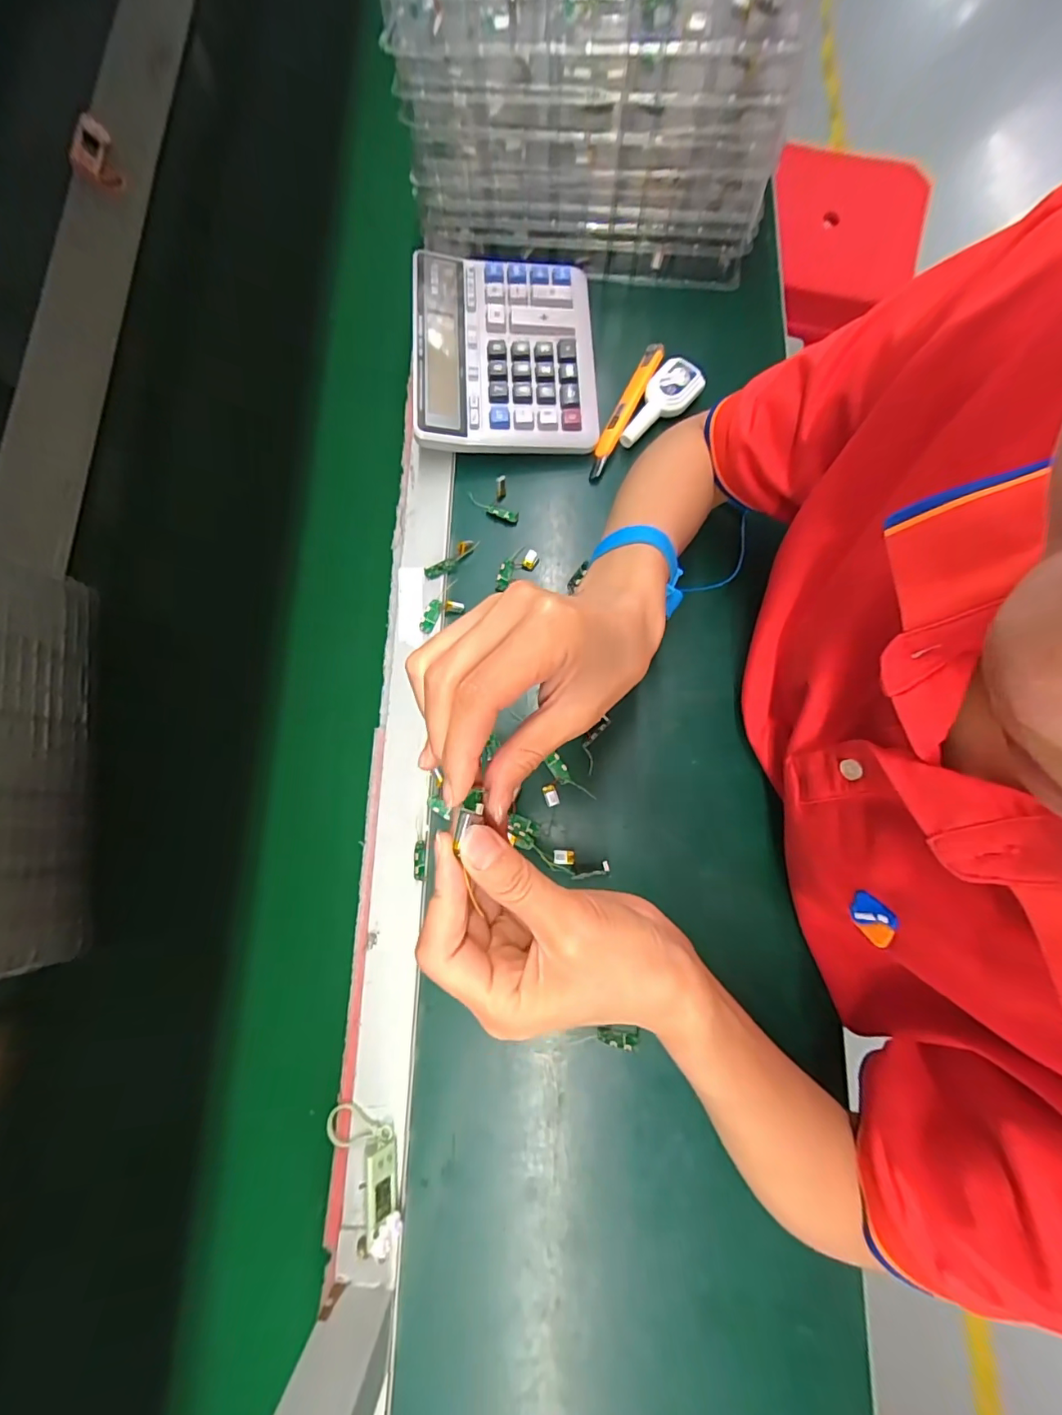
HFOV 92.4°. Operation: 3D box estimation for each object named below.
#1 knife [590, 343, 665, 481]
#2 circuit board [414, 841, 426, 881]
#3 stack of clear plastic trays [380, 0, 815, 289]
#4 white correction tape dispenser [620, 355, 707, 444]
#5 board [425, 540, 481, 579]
[{"bbox_3d":[0.083,-0.263,0.452,0.017,0.019,0.134,26,80,6],"label":"knife"},{"bbox_3d":[-0.085,0.116,0.385,0.009,0.004,0.028,1,78,1],"label":"circuit board"},{"bbox_3d":[0.062,-0.548,0.437,0.306,0.158,0.233,10,79,3],"label":"stack of clear plastic trays"},{"bbox_3d":[0.112,-0.265,0.448,0.039,0.021,0.089,39,82,8],"label":"white correction tape dispenser"},{"bbox_3d":[-0.067,-0.125,0.430,0.051,0.010,0.013,-36,80,-6],"label":"board"}]

